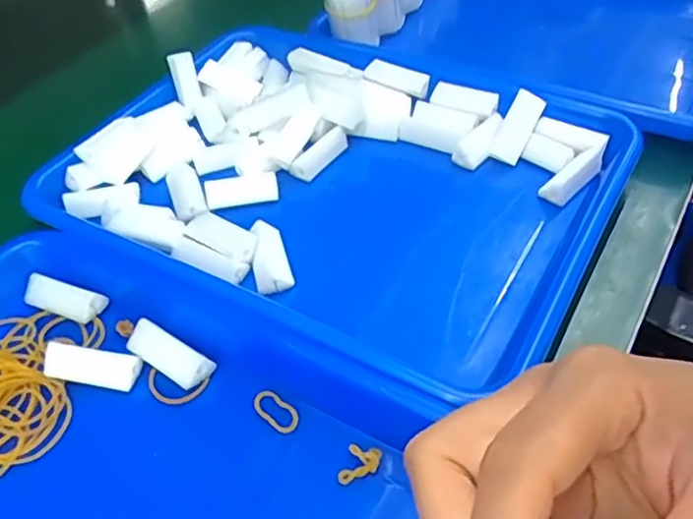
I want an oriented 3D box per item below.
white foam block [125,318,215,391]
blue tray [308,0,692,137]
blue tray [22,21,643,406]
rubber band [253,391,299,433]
[{"bbox_3d":[-0.091,0.049,0.335,0.048,0.016,0.018,24,53,26],"label":"white foam block"},{"bbox_3d":[0.165,-0.189,0.540,0.309,0.053,0.261,20,52,23],"label":"blue tray"},{"bbox_3d":[-0.010,-0.057,0.421,0.332,0.037,0.252,21,52,24],"label":"blue tray"},{"bbox_3d":[-0.034,0.073,0.315,0.026,0.004,0.013,32,57,31],"label":"rubber band"}]

